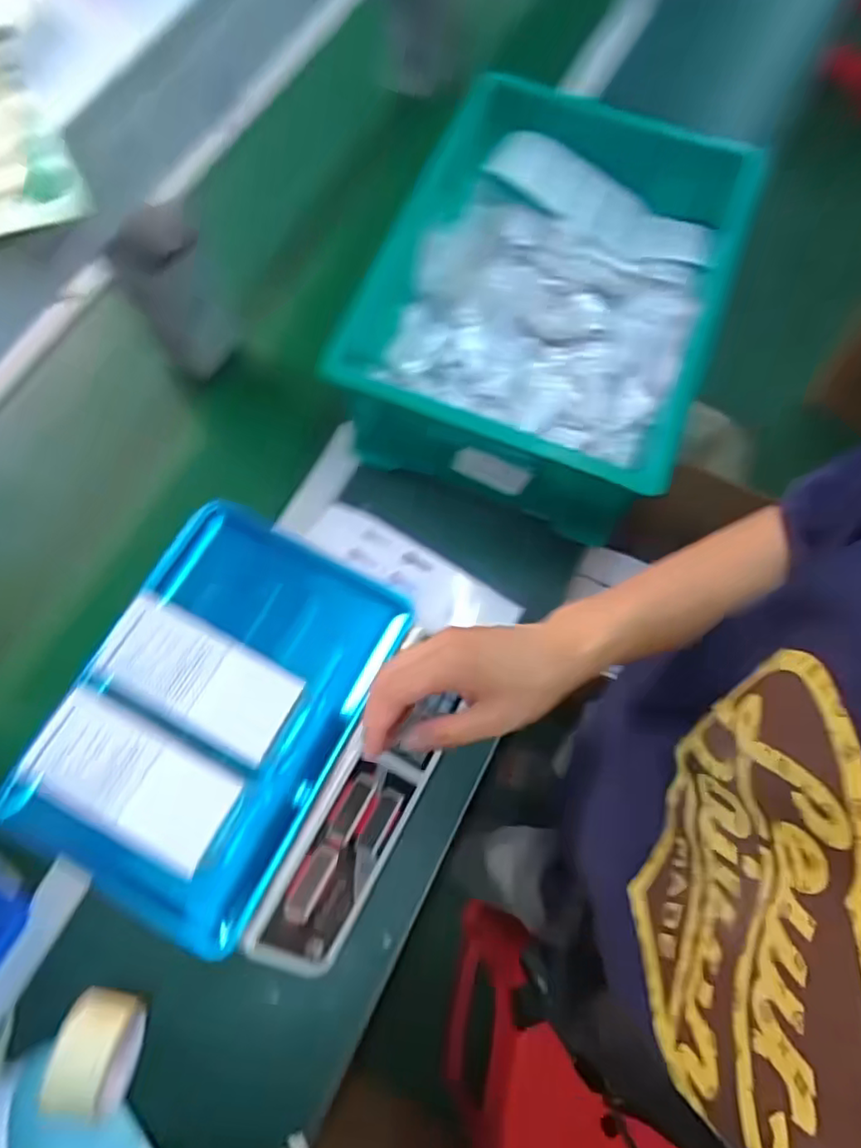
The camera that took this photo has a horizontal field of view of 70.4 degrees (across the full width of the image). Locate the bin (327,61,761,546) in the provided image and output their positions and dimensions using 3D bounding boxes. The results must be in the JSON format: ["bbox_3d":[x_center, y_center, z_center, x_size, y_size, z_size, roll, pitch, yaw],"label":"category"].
[{"bbox_3d":[0.130,-0.305,0.716,0.361,0.164,0.463,18,71,5],"label":"bin"}]

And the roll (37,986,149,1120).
[{"bbox_3d":[-0.291,0.418,0.530,0.052,0.080,0.083,9,71,2],"label":"roll"}]

